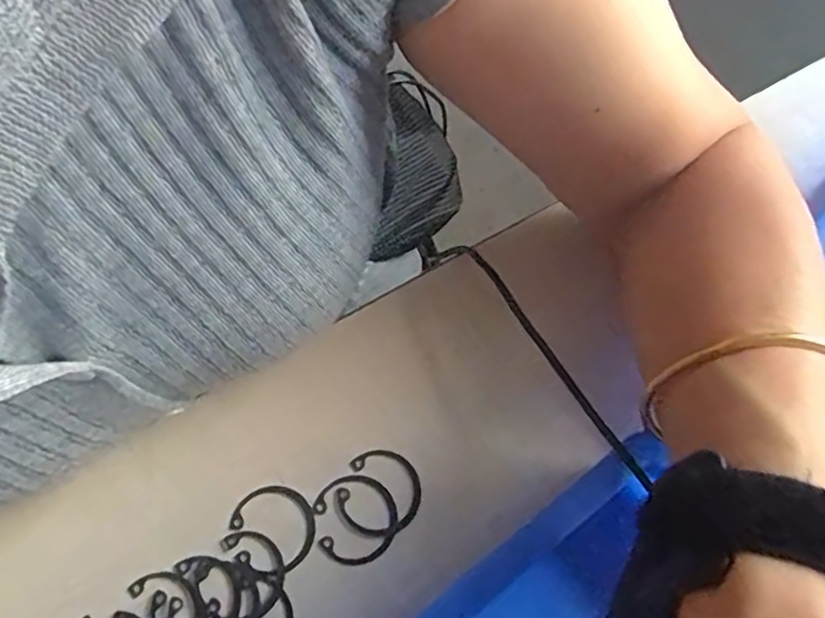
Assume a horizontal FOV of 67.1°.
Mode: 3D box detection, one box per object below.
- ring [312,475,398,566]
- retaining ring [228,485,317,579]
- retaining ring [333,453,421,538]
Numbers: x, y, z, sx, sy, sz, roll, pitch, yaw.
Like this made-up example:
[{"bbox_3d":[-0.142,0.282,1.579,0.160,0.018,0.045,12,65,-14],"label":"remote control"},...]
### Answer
[{"bbox_3d":[-0.024,0.090,0.267,0.034,0.004,0.035,0,70,-1],"label":"ring"},{"bbox_3d":[-0.059,0.094,0.265,0.035,0.004,0.036,0,68,-1],"label":"retaining ring"},{"bbox_3d":[-0.014,0.080,0.271,0.035,0.004,0.035,0,68,-1],"label":"retaining ring"}]

